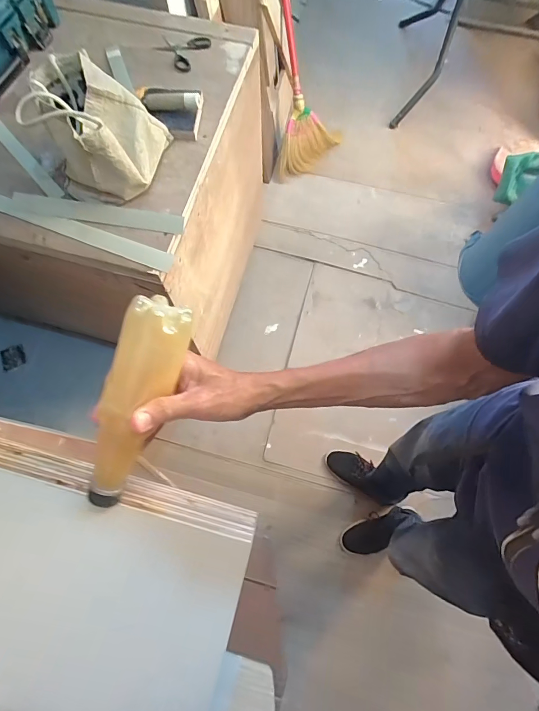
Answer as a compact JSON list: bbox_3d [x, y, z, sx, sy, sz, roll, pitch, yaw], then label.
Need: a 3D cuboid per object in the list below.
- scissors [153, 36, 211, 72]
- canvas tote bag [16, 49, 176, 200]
[{"bbox_3d":[-0.201,-0.698,0.864,0.101,0.011,0.105,32,74,9],"label":"scissors"},{"bbox_3d":[-0.310,-0.402,0.687,0.189,0.159,0.184,13,72,4],"label":"canvas tote bag"}]

